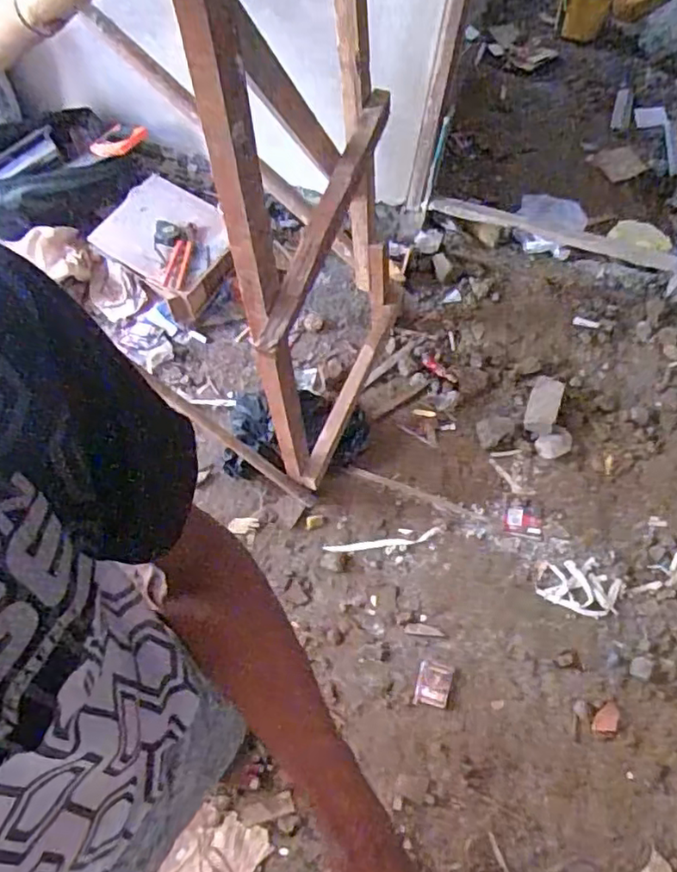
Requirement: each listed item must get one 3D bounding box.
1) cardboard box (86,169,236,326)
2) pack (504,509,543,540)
[{"bbox_3d":[-0.486,-0.548,1.773,0.360,0.145,0.295,34,66,13],"label":"cardboard box"},{"bbox_3d":[0.462,0.221,1.529,0.092,0.008,0.070,11,66,7],"label":"pack"}]

